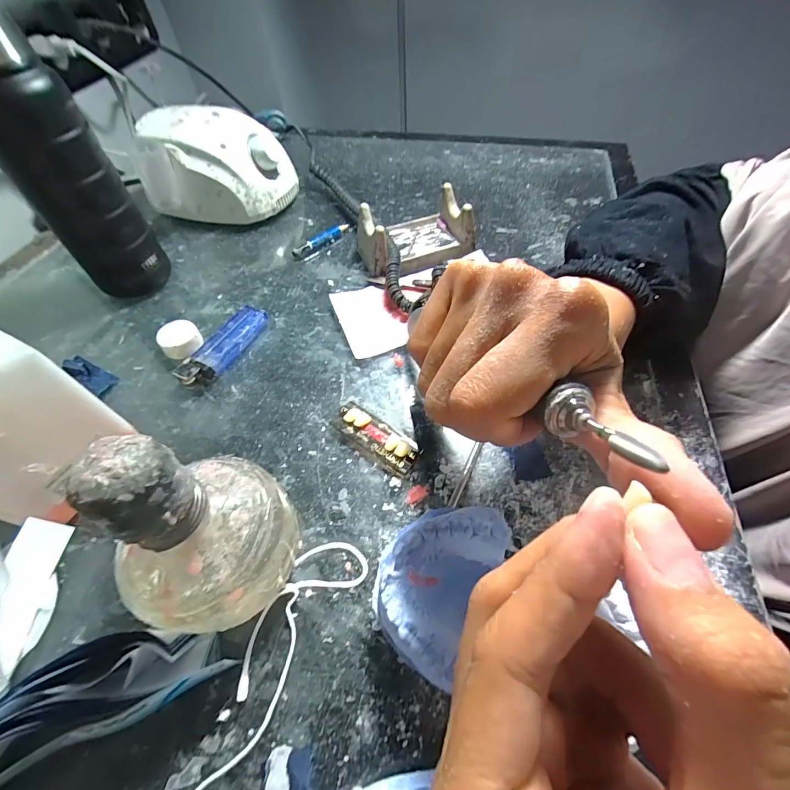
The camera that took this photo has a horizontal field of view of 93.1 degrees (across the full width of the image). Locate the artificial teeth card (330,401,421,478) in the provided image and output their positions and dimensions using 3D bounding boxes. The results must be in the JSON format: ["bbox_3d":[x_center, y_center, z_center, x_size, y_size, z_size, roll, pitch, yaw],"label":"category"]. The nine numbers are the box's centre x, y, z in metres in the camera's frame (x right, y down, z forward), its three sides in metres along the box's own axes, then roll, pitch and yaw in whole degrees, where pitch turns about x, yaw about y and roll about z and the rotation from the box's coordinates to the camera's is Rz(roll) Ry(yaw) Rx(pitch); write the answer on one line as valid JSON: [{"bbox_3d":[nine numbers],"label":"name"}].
[{"bbox_3d":[-0.013,0.027,0.235,0.060,0.010,0.020,32,61,23],"label":"artificial teeth card"}]

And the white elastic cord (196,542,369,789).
[{"bbox_3d":[-0.059,0.122,0.170,0.033,0.006,0.125,27,60,21],"label":"white elastic cord"}]

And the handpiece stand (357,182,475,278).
[{"bbox_3d":[0.017,-0.150,0.341,0.097,0.044,0.064,-15,54,-8],"label":"handpiece stand"}]

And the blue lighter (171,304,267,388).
[{"bbox_3d":[-0.128,-0.037,0.286,0.025,0.014,0.081,25,59,20],"label":"blue lighter"}]

